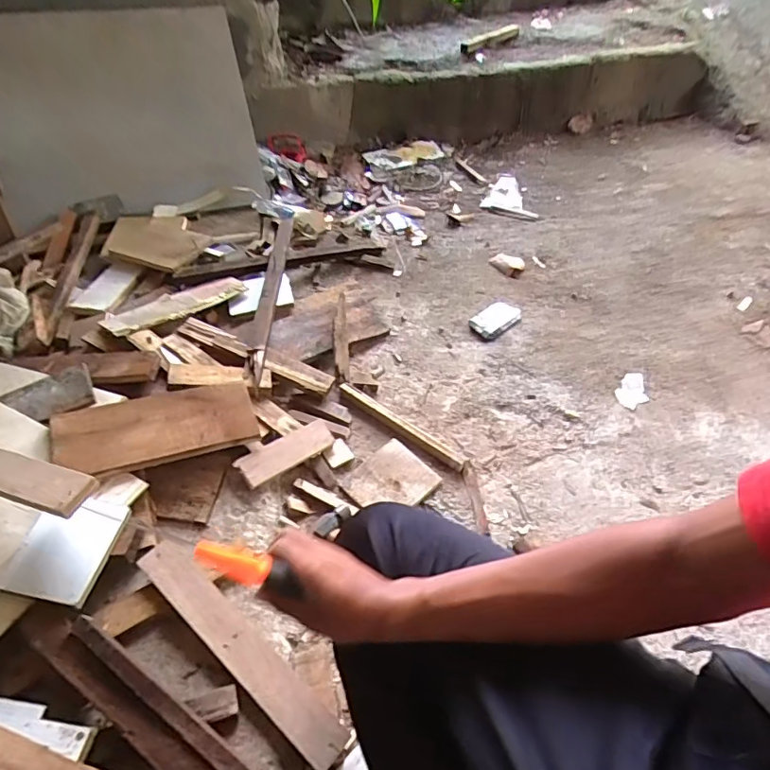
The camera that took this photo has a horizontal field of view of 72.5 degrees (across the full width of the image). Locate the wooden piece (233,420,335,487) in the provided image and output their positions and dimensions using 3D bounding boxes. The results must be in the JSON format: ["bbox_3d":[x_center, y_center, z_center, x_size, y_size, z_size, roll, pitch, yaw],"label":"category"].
[{"bbox_3d":[-0.161,0.107,0.870,0.169,0.018,0.059,-24,65,-38],"label":"wooden piece"}]

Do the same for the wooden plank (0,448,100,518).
[{"bbox_3d":[-0.513,0.103,0.672,0.333,0.014,0.055,11,53,19],"label":"wooden plank"}]

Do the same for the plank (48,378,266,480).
[{"bbox_3d":[-0.355,0.063,0.827,0.289,0.018,0.138,-10,53,-19],"label":"plank"}]

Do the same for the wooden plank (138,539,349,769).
[{"bbox_3d":[-0.183,0.317,0.649,0.338,0.026,0.053,35,53,24],"label":"wooden plank"}]

